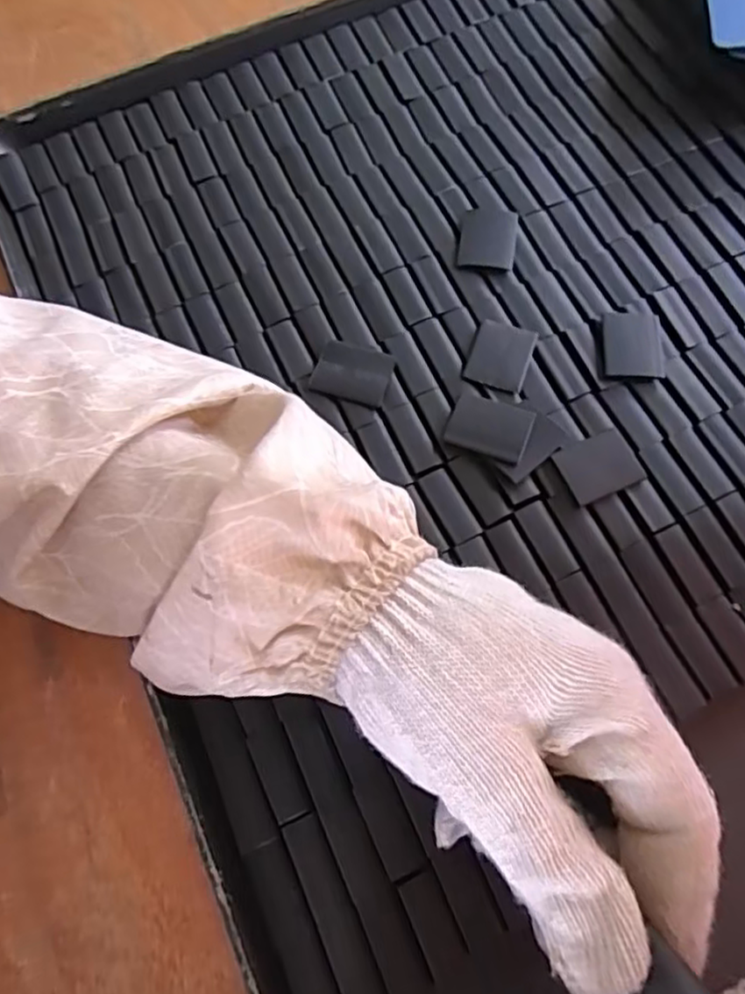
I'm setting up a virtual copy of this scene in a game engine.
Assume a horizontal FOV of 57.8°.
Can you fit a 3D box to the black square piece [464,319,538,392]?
[{"bbox_3d":[0.057,-0.063,0.301,0.026,0.004,0.032,19,72,8],"label":"black square piece"}]

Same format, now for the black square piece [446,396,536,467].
[{"bbox_3d":[0.050,-0.030,0.288,0.033,0.006,0.026,21,72,9],"label":"black square piece"}]

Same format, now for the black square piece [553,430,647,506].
[{"bbox_3d":[0.095,-0.013,0.282,0.032,0.004,0.025,-23,71,-6],"label":"black square piece"}]

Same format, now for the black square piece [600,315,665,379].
[{"bbox_3d":[0.116,-0.068,0.301,0.026,0.004,0.032,3,70,3],"label":"black square piece"}]

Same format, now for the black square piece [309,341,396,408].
[{"bbox_3d":[-0.009,-0.055,0.301,0.034,0.004,0.025,18,72,8],"label":"black square piece"}]

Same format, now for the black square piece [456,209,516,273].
[{"bbox_3d":[0.055,-0.122,0.322,0.026,0.005,0.032,7,71,4],"label":"black square piece"}]

